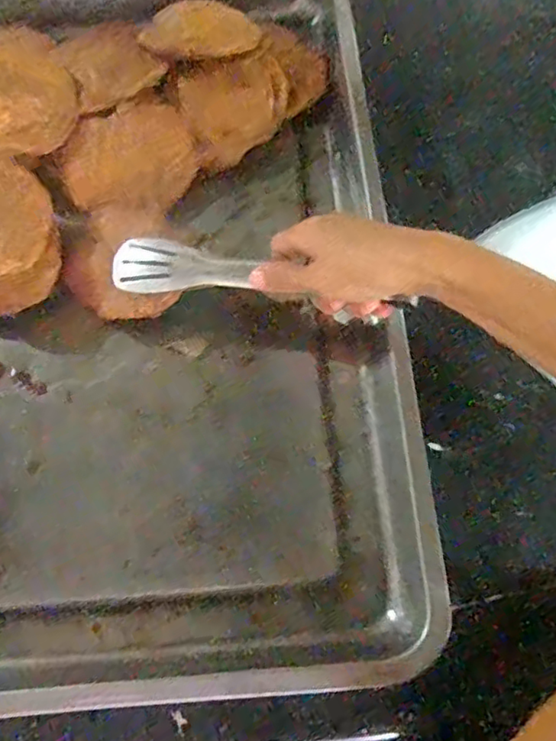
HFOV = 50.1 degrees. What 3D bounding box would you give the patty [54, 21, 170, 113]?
[{"bbox_3d":[-0.145,-0.264,0.506,0.072,0.014,0.093,-29,71,-9],"label":"patty"}]

